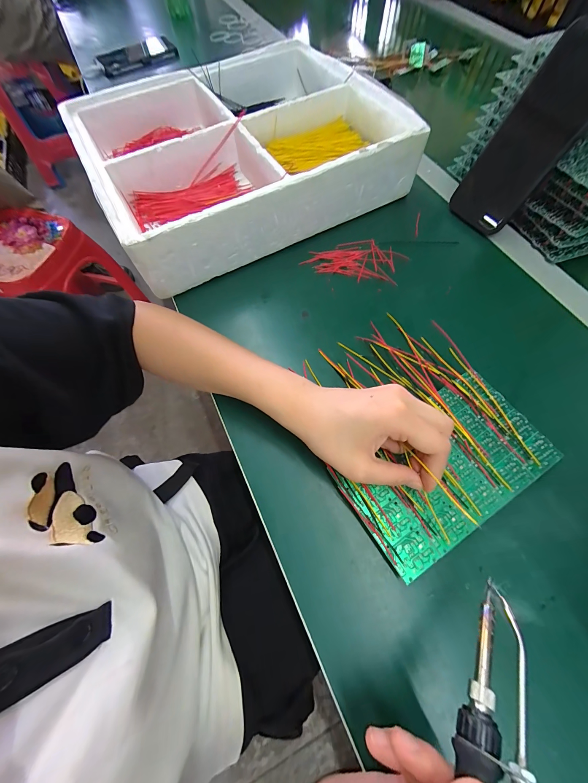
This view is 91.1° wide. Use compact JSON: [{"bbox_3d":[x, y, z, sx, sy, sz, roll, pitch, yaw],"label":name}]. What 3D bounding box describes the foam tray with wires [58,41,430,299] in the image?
[{"bbox_3d":[-0.076,-0.323,0.389,0.356,0.088,0.318,-27,68,-10],"label":"foam tray with wires"}]

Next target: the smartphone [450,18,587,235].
[{"bbox_3d":[0.255,-0.270,0.314,0.013,0.167,0.079,-20,65,-33],"label":"smartphone"}]

